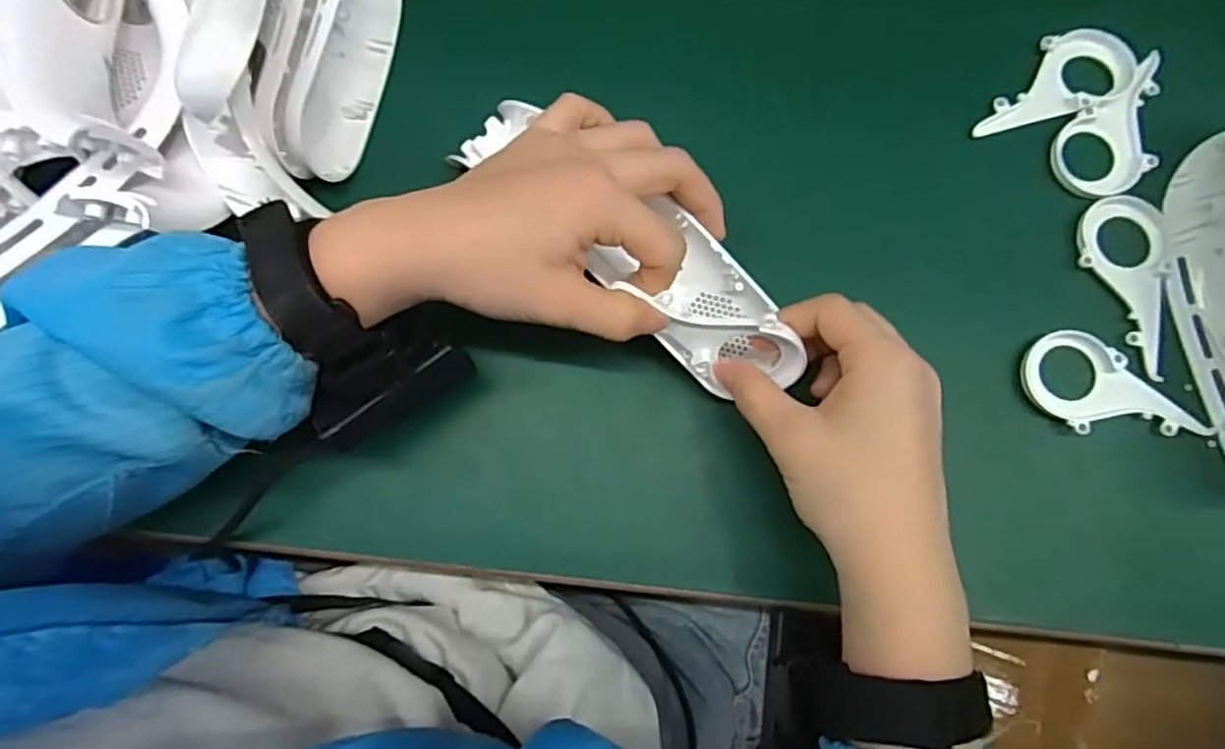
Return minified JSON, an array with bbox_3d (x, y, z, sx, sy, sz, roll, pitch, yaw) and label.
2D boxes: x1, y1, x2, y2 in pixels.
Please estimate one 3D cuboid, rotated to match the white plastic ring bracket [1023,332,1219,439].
[{"bbox_3d":[0.247,0.014,0.337,0.089,0.008,0.046,39,82,7],"label":"white plastic ring bracket"}]

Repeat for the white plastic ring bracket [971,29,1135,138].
[{"bbox_3d":[0.236,-0.159,0.368,0.093,0.005,0.042,-22,80,-4],"label":"white plastic ring bracket"}]

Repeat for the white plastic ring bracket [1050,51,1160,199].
[{"bbox_3d":[0.272,-0.128,0.363,0.089,0.004,0.046,-37,81,-6],"label":"white plastic ring bracket"}]

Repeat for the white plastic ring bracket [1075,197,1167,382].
[{"bbox_3d":[0.262,-0.045,0.348,0.044,0.004,0.094,2,80,1],"label":"white plastic ring bracket"}]

